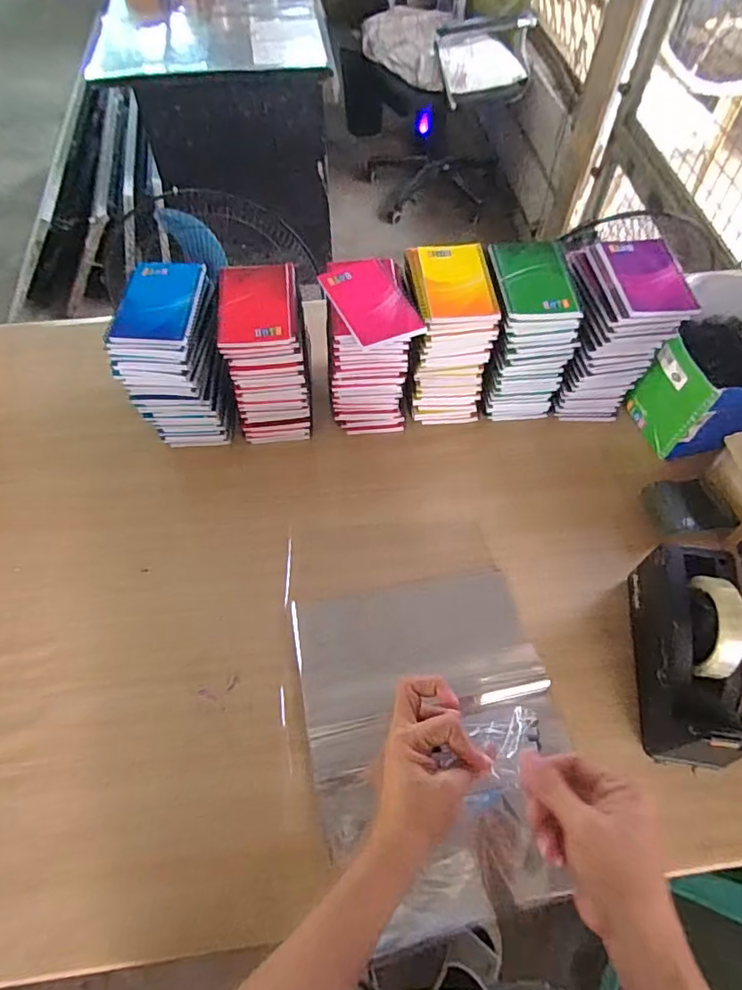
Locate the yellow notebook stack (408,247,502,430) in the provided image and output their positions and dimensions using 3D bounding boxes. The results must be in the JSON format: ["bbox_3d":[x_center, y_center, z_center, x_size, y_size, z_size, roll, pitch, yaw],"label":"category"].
[{"bbox_3d":[0.096,-0.208,0.722,0.099,0.195,0.132,-8,58,-5],"label":"yellow notebook stack"}]

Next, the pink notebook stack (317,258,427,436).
[{"bbox_3d":[-0.003,-0.175,0.701,0.106,0.188,0.120,-10,58,-6],"label":"pink notebook stack"}]

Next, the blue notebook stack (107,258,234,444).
[{"bbox_3d":[-0.242,-0.160,0.697,0.105,0.205,0.118,2,58,1],"label":"blue notebook stack"}]

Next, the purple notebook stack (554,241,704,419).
[{"bbox_3d":[0.314,-0.213,0.744,0.124,0.215,0.137,-8,59,-5],"label":"purple notebook stack"}]

